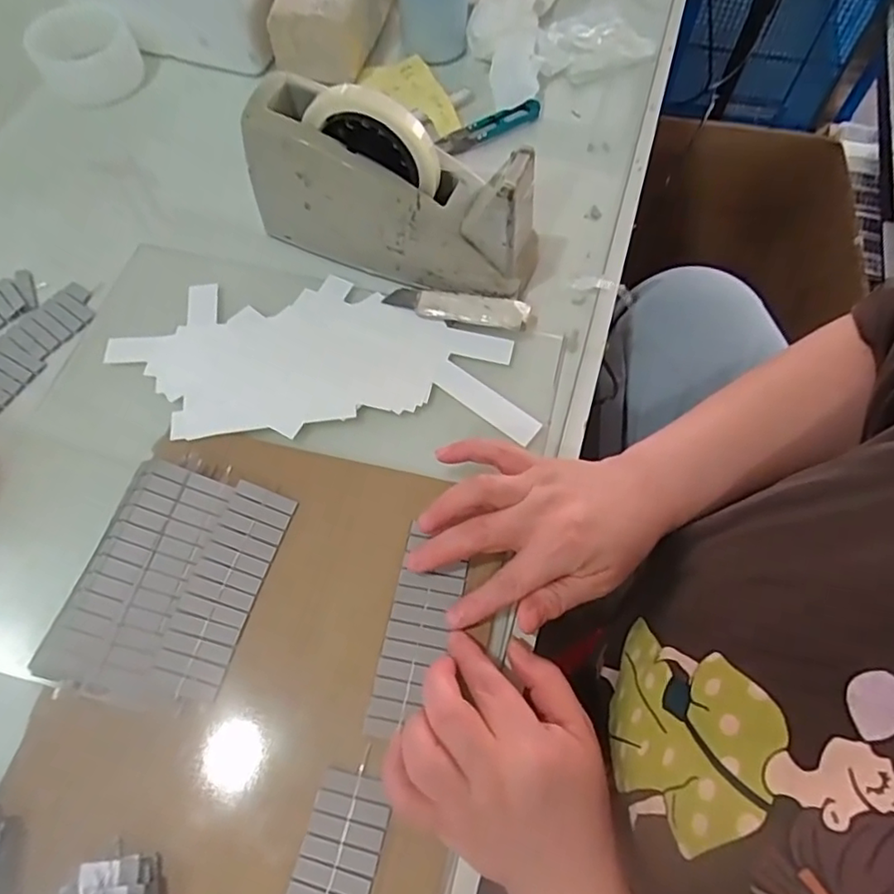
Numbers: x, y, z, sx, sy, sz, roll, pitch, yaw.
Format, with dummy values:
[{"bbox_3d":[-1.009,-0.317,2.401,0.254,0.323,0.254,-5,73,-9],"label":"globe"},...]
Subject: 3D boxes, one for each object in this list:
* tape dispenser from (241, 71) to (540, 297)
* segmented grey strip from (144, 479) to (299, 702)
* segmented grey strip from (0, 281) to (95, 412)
[{"bbox_3d":[-0.037,-0.186,0.442,0.210,0.112,0.063,18,65,9],"label":"tape dispenser"},{"bbox_3d":[-0.132,0.082,0.367,0.039,0.004,0.124,23,65,-9],"label":"segmented grey strip"},{"bbox_3d":[-0.314,-0.076,0.456,0.052,0.004,0.117,26,67,12],"label":"segmented grey strip"}]

